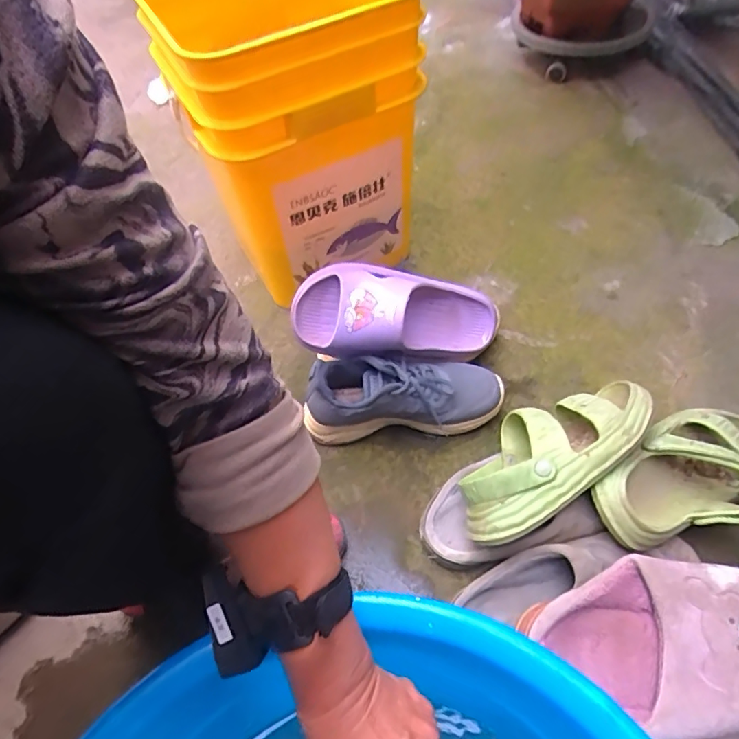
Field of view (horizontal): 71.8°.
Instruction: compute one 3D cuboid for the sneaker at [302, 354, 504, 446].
[{"bbox_3d":[0.043,0.031,0.628,0.237,0.116,0.078,-8,54,0],"label":"sneaker"}]

